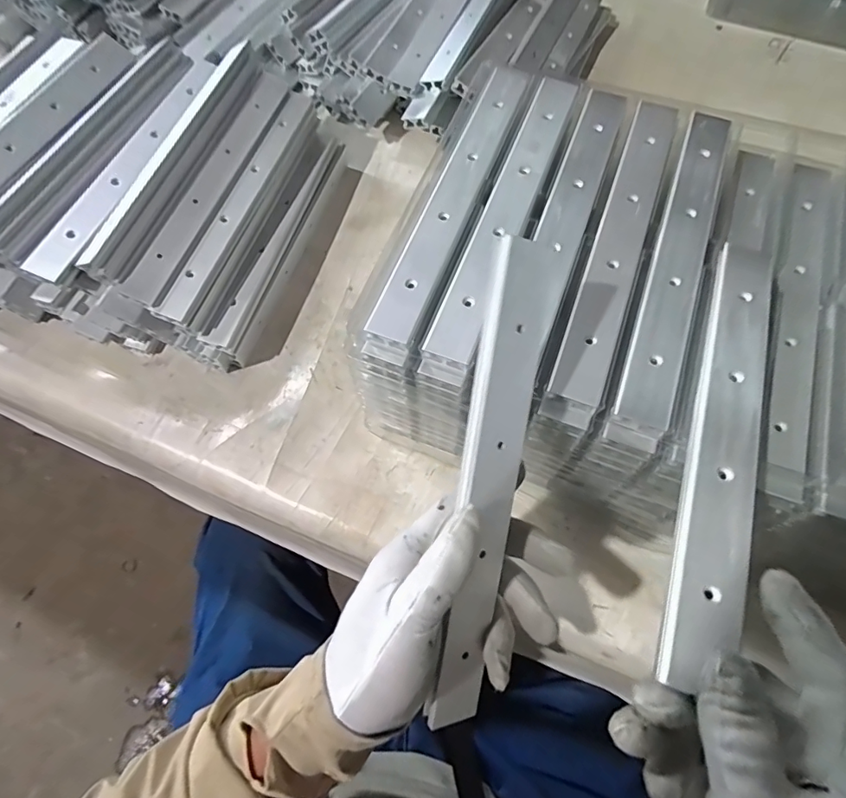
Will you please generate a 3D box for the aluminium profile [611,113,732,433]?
[{"bbox_3d":[0.169,-0.094,0.314,0.033,0.008,0.246,19,69,11],"label":"aluminium profile"}]

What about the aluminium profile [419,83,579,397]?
[{"bbox_3d":[0.059,-0.128,0.338,0.031,0.022,0.259,19,69,11],"label":"aluminium profile"}]

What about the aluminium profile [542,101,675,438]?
[{"bbox_3d":[0.128,-0.101,0.324,0.031,0.019,0.255,19,68,11],"label":"aluminium profile"}]

